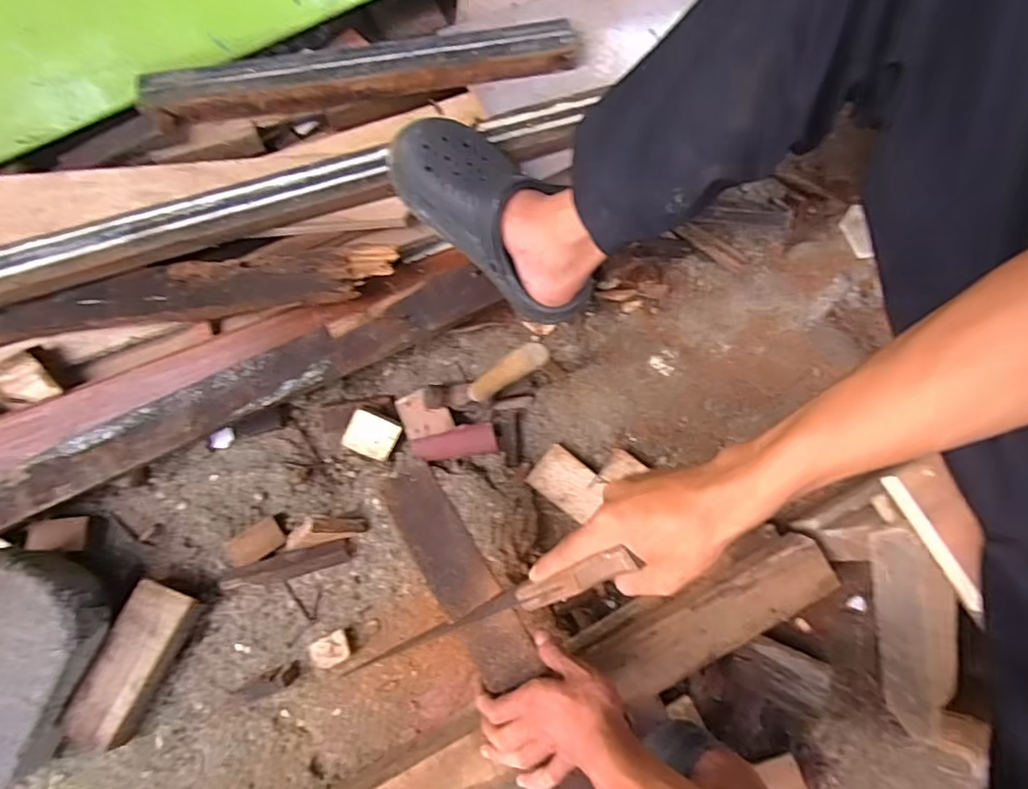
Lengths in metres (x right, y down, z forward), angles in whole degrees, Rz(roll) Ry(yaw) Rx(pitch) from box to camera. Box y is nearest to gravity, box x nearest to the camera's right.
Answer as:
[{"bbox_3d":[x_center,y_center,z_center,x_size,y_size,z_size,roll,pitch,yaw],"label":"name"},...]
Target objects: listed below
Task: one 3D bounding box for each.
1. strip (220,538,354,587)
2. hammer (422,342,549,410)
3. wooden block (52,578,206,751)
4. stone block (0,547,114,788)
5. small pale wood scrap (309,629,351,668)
[{"bbox_3d":[-0.256,0.193,0.649,0.143,0.018,0.029,-15,74,-6],"label":"strip"},{"bbox_3d":[-0.030,-0.015,0.629,0.063,0.215,0.030,15,70,-29],"label":"hammer"},{"bbox_3d":[-0.396,0.283,0.613,0.070,0.046,0.154,19,73,5],"label":"wooden block"},{"bbox_3d":[-0.496,0.267,0.571,0.123,0.071,0.203,14,73,3],"label":"stone block"},{"bbox_3d":[-0.197,0.276,0.623,0.041,0.023,0.031,-24,75,-8],"label":"small pale wood scrap"}]

